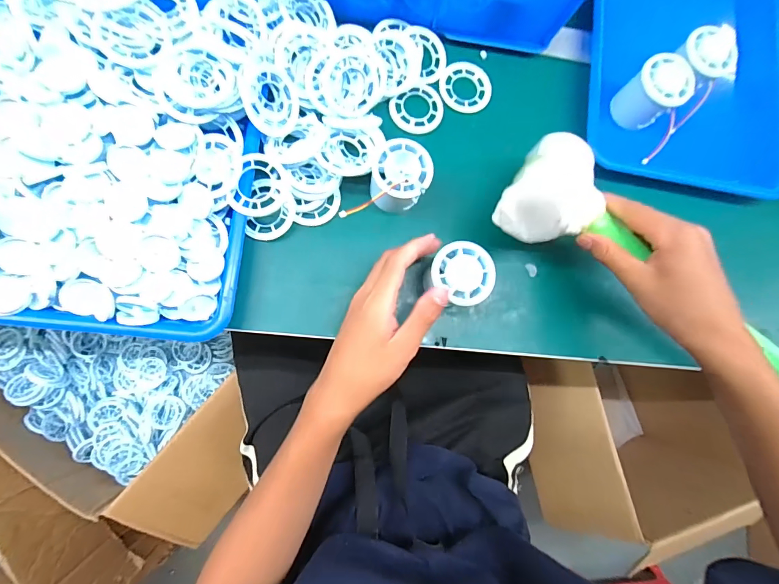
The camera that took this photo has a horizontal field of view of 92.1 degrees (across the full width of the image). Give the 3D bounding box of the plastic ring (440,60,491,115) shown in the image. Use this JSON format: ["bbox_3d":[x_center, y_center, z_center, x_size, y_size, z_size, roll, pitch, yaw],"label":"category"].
[{"bbox_3d":[0.085,-0.228,0.416,0.058,0.004,0.059,11,81,-7],"label":"plastic ring"}]

